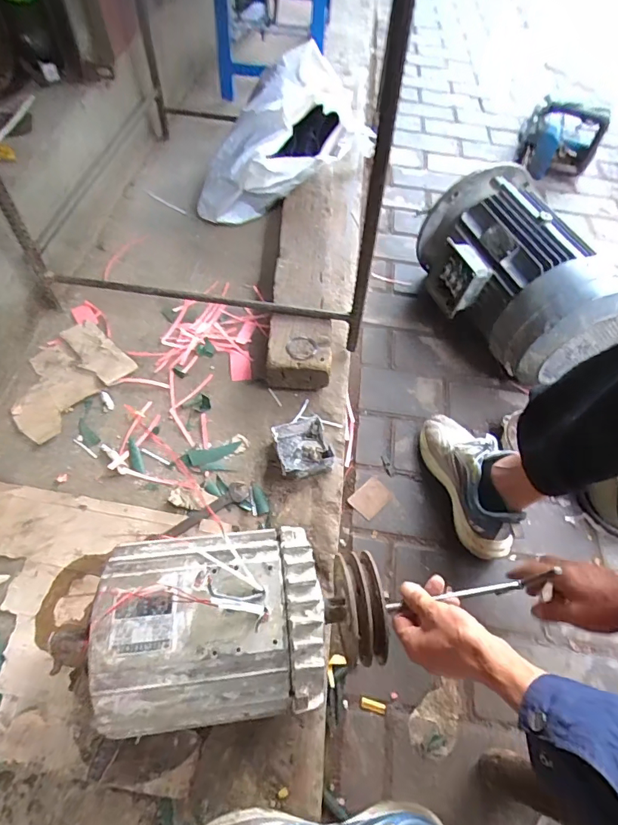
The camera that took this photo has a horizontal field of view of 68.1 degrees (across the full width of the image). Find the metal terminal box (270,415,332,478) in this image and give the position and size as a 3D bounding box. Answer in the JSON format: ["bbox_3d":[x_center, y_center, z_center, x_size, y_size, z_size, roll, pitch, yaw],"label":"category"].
[{"bbox_3d":[-0.010,0.049,0.651,0.075,0.033,0.087,-16,58,-14],"label":"metal terminal box"}]

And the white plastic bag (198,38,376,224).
[{"bbox_3d":[-0.033,-0.519,0.914,0.269,0.231,0.334,34,61,19],"label":"white plastic bag"}]

